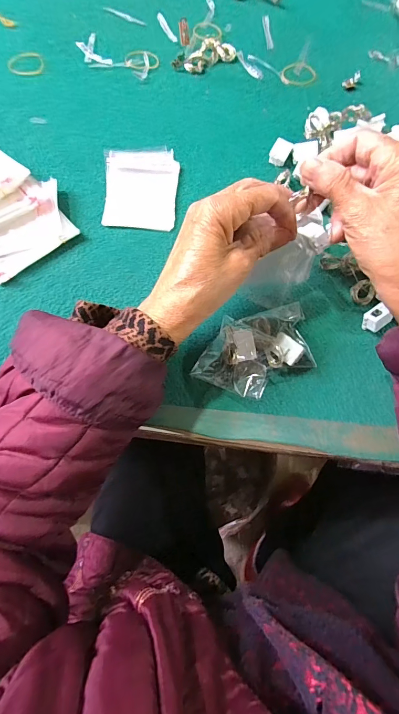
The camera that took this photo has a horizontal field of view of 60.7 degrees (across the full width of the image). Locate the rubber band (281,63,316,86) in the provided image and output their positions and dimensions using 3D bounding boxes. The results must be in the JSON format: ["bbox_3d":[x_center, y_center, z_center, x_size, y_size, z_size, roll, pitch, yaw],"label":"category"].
[{"bbox_3d":[0.129,-0.370,0.446,0.047,0.005,0.039,-9,71,-5],"label":"rubber band"}]

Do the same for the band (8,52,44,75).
[{"bbox_3d":[-0.224,-0.379,0.440,0.043,0.004,0.046,-18,72,-8],"label":"band"}]

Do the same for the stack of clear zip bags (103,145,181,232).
[{"bbox_3d":[-0.065,-0.187,0.374,0.079,0.005,0.114,2,70,-1],"label":"stack of clear zip bags"}]

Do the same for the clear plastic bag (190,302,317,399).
[{"bbox_3d":[0.047,-0.006,0.297,0.097,0.030,0.073,-3,70,-3],"label":"clear plastic bag"}]

